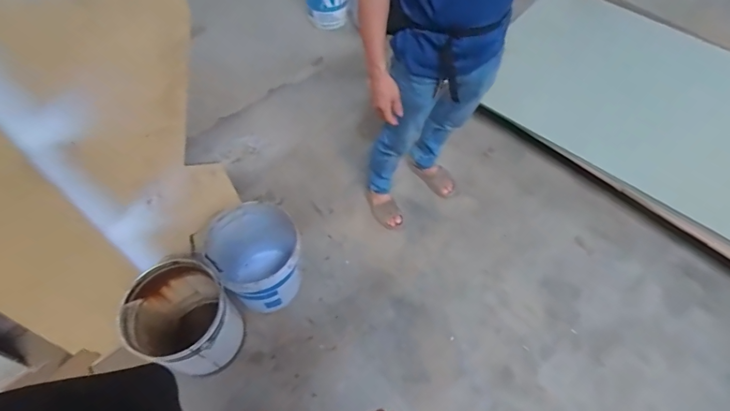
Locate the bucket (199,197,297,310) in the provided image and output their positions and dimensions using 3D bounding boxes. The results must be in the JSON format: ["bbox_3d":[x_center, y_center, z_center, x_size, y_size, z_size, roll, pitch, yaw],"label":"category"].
[{"bbox_3d":[-0.368,0.179,1.425,0.286,0.354,0.300,0,58,0],"label":"bucket"}]

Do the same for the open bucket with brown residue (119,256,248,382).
[{"bbox_3d":[-0.558,0.376,1.317,0.283,0.366,0.267,0,58,0],"label":"open bucket with brown residue"}]

